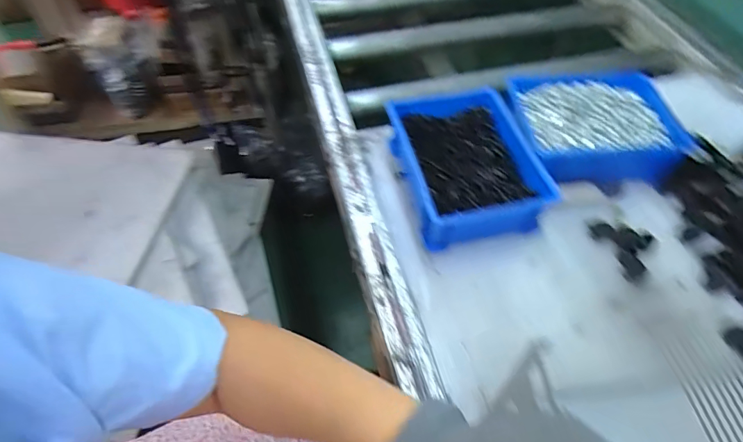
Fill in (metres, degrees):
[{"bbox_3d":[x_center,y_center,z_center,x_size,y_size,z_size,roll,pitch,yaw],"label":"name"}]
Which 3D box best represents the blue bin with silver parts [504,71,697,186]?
[{"bbox_3d":[0.291,-0.124,0.573,0.204,0.058,0.157,-6,54,-4],"label":"blue bin with silver parts"}]

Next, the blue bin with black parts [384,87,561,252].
[{"bbox_3d":[0.114,-0.068,0.533,0.151,0.065,0.198,-11,54,-7],"label":"blue bin with black parts"}]

